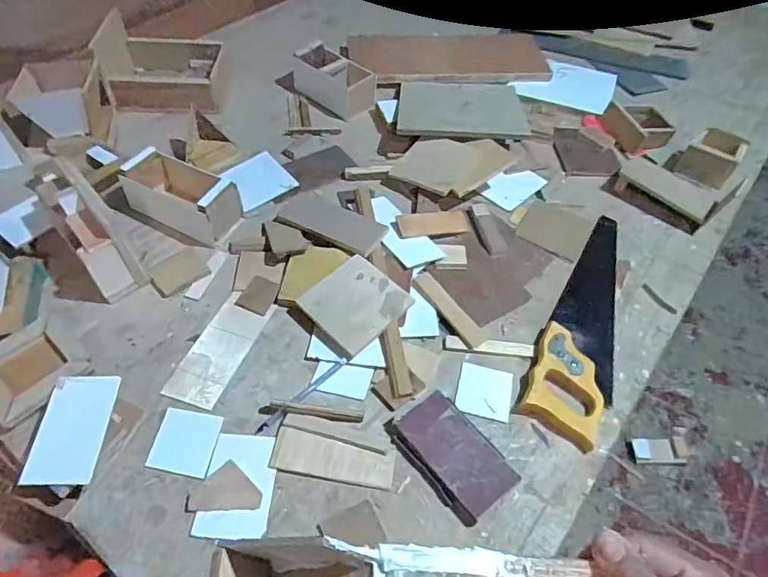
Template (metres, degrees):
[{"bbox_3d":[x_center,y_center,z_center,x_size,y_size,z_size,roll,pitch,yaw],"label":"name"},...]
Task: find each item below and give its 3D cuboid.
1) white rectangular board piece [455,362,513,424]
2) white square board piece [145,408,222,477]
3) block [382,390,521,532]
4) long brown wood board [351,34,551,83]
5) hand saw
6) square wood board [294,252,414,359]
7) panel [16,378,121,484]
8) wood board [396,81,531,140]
[{"bbox_3d":[0.127,0.130,0.653,0.066,0.007,0.067,11,51,7],"label":"white rectangular board piece"},{"bbox_3d":[-0.230,0.177,0.598,0.069,0.007,0.074,6,50,3],"label":"white square board piece"},{"bbox_3d":[0.078,0.187,0.589,0.083,0.019,0.137,-30,58,-24],"label":"block"},{"bbox_3d":[0.138,-0.488,1.097,0.412,0.019,0.194,-1,50,-3],"label":"long brown wood board"},{"bbox_3d":[0.285,0.031,0.723,0.098,0.023,0.395,19,52,13],"label":"hand saw"},{"bbox_3d":[-0.040,0.020,0.693,0.118,0.006,0.112,-41,69,-16],"label":"square wood board"},{"bbox_3d":[-0.335,0.150,0.555,0.070,0.012,0.116,5,61,-6],"label":"panel"},{"bbox_3d":[0.142,-0.334,0.955,0.225,0.012,0.201,3,48,2],"label":"wood board"}]

